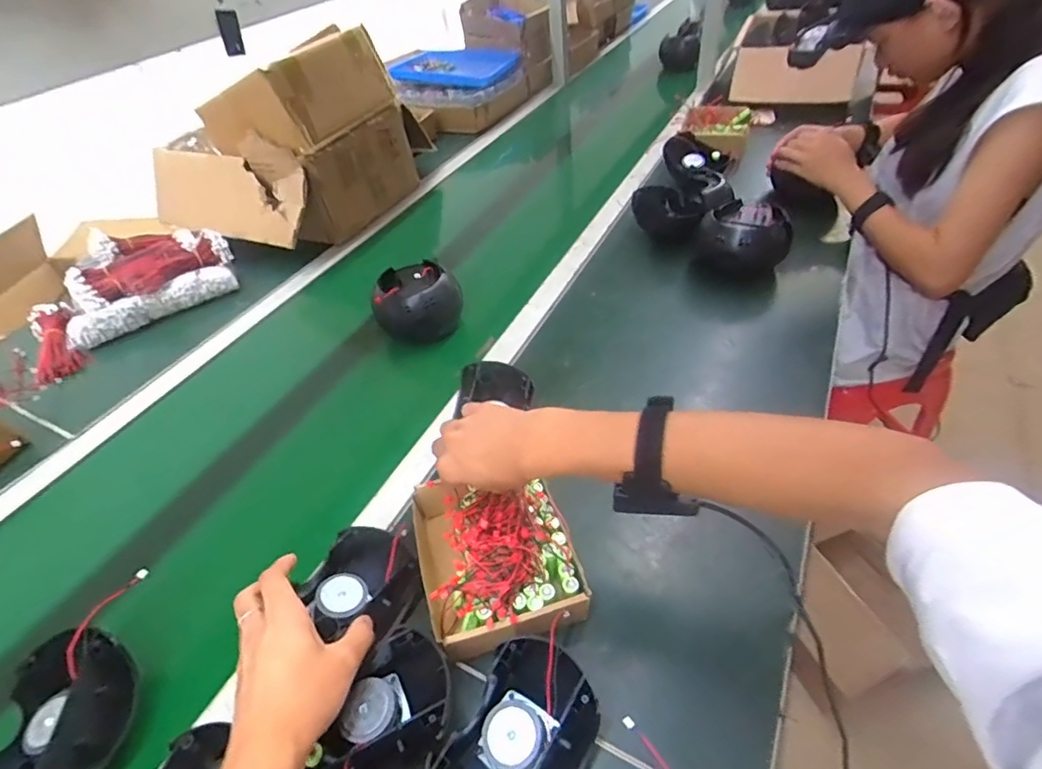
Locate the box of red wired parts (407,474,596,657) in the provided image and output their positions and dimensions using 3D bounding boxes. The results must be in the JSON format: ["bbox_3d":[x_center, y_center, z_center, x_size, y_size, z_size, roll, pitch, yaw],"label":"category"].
[{"bbox_3d":[-0.025,0.160,0.501,0.141,0.072,0.178,-16,45,-9],"label":"box of red wired parts"}]

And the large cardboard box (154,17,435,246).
[{"bbox_3d":[-0.503,-0.500,1.064,0.410,0.291,0.420,14,48,20],"label":"large cardboard box"}]

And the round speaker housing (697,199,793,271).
[{"bbox_3d":[0.353,-0.227,0.842,0.110,0.093,0.105,-19,46,-12],"label":"round speaker housing"}]

